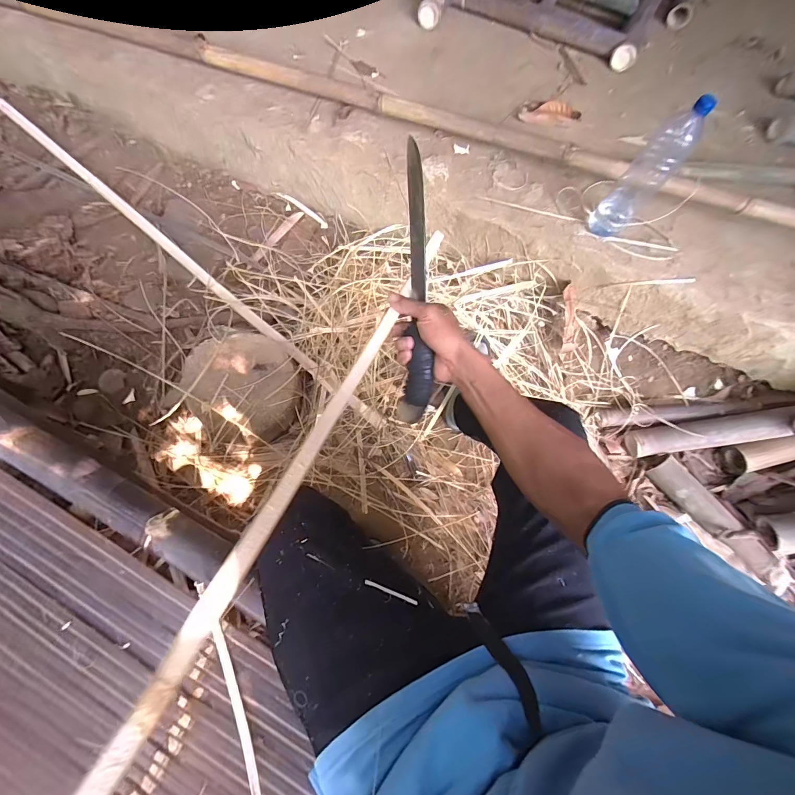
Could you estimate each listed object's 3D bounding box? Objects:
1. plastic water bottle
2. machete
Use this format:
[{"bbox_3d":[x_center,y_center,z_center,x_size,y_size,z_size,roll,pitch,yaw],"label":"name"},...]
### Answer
[{"bbox_3d":[0.550,-0.493,0.828,0.085,0.323,0.071,38,71,10],"label":"plastic water bottle"},{"bbox_3d":[0.020,-0.146,0.483,0.042,0.030,0.356,-2,93,-2],"label":"machete"}]

